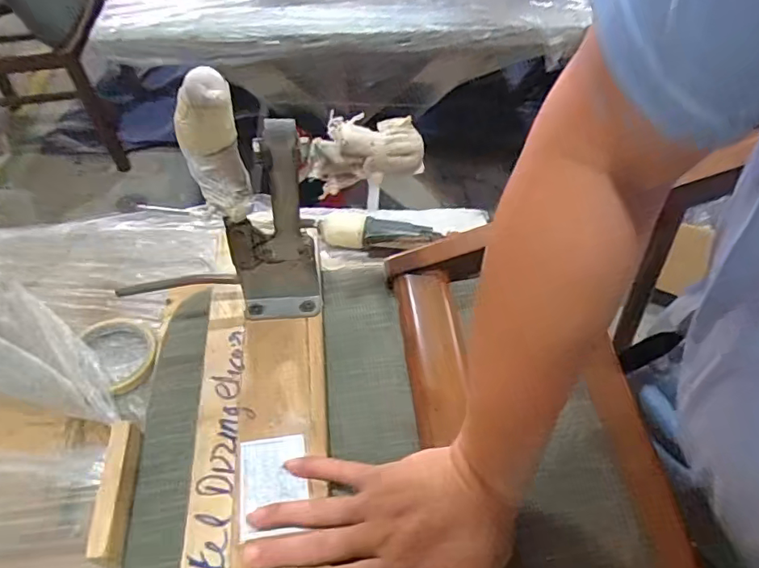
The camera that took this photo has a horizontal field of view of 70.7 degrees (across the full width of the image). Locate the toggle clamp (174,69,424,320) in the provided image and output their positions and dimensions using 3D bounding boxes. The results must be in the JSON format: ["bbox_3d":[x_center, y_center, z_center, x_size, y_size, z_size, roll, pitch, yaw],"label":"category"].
[{"bbox_3d":[-0.053,-0.057,0.415,0.156,0.225,0.039,-11,54,-11],"label":"toggle clamp"}]

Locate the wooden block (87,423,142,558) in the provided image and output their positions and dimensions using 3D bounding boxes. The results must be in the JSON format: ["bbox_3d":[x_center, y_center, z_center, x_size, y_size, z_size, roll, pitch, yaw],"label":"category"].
[{"bbox_3d":[-0.199,0.153,0.404,0.020,0.021,0.093,-3,53,-5],"label":"wooden block"}]

